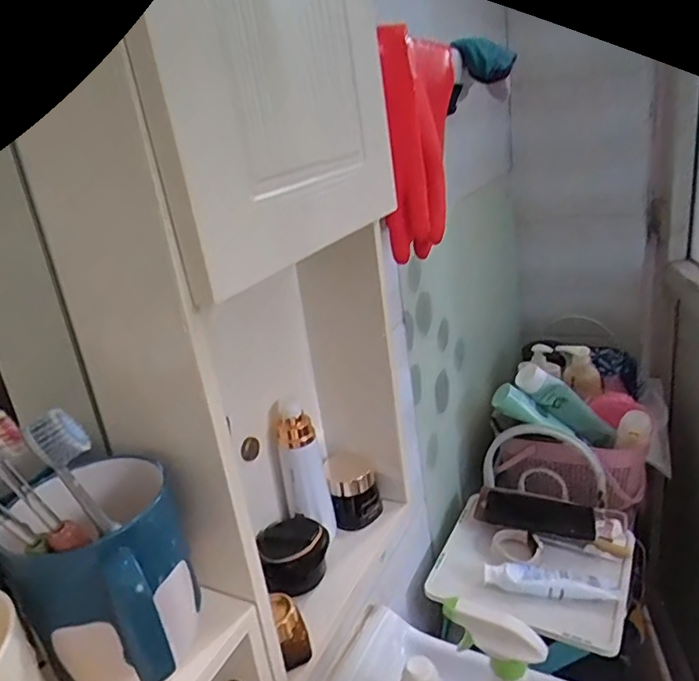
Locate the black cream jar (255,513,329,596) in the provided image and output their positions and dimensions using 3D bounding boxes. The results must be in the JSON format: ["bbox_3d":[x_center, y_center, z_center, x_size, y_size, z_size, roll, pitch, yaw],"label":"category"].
[{"bbox_3d":[-0.050,0.179,0.490,0.061,0.039,0.073,-14,21,-17],"label":"black cream jar"}]

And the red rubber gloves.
[{"bbox_3d":[0.077,-0.203,0.592,0.056,0.203,0.140,4,23,30],"label":"red rubber gloves"}]

